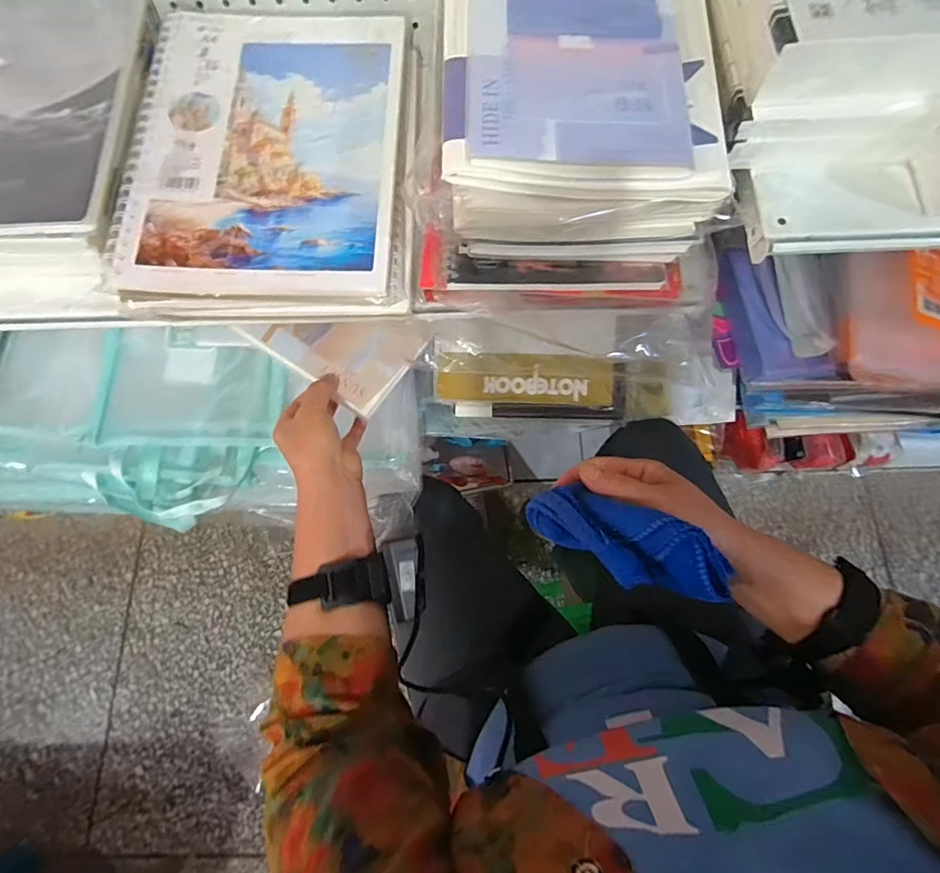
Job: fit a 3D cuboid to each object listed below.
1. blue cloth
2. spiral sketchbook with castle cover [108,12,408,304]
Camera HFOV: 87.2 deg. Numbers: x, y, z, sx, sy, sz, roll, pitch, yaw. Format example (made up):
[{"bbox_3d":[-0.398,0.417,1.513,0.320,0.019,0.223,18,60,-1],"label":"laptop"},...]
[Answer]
[{"bbox_3d":[0.110,0.077,0.356,0.141,0.054,0.047,20,74,22],"label":"blue cloth"},{"bbox_3d":[-0.170,-0.249,0.426,0.219,0.026,0.286,0,73,1],"label":"spiral sketchbook with castle cover"}]

